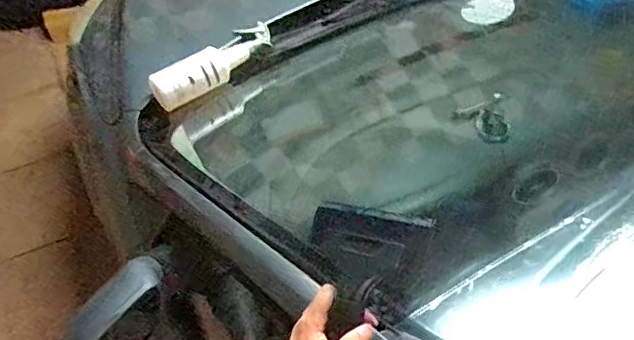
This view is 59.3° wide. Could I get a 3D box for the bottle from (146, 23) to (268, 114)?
[{"bbox_3d":[-0.251,-0.261,1.350,0.097,0.084,0.329,38,62,22],"label":"bottle"}]

